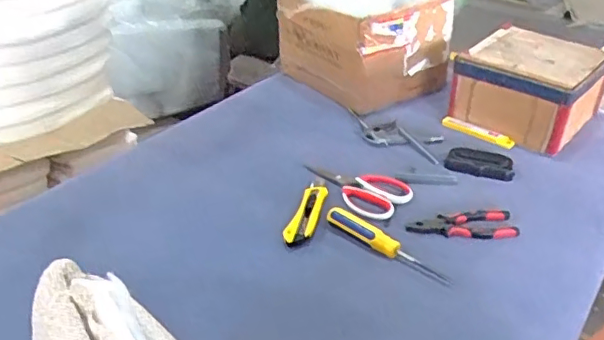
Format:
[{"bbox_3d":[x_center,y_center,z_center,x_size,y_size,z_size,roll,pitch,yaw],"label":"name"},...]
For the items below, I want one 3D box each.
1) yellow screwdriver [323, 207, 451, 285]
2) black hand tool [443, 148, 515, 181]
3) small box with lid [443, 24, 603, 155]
[{"bbox_3d":[0.115,0.107,0.783,0.188,0.037,0.028,30,37,19],"label":"yellow screwdriver"},{"bbox_3d":[0.301,-0.011,0.957,0.110,0.019,0.068,8,29,13],"label":"black hand tool"},{"bbox_3d":[0.426,-0.152,1.060,0.219,0.147,0.231,25,41,33],"label":"small box with lid"}]

